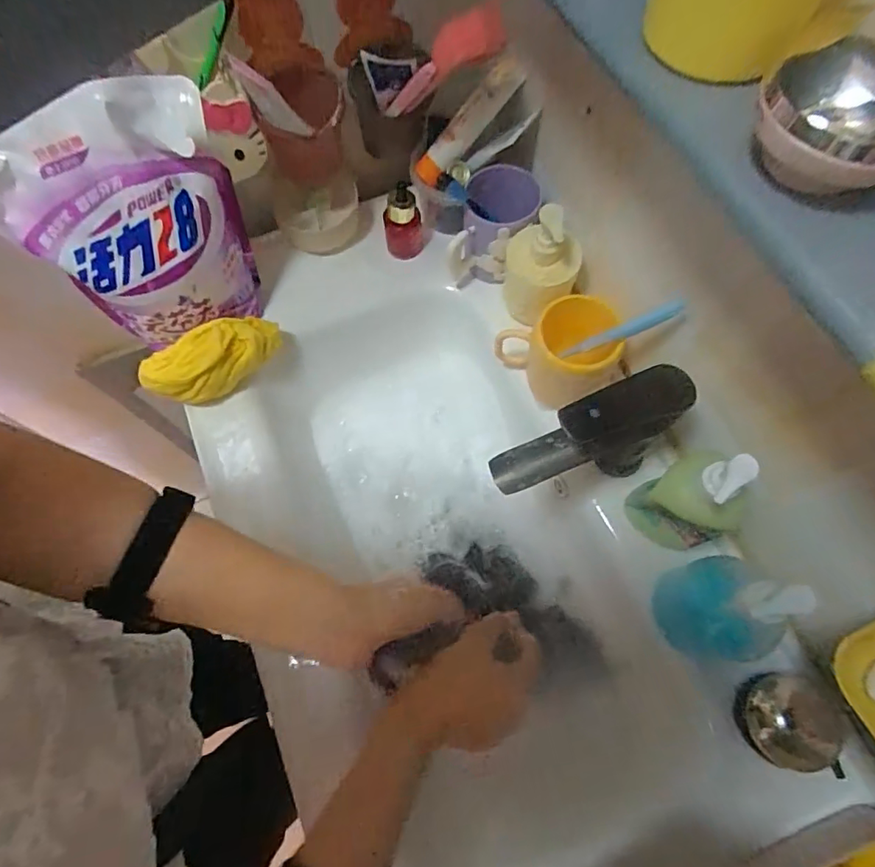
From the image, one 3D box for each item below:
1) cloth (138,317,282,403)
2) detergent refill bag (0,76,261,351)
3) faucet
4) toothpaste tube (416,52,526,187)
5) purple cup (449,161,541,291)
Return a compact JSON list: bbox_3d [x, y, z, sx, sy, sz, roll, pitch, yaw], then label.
[{"bbox_3d":[-0.244,-0.084,0.572,0.147,0.053,0.060,-35,72,-12],"label":"cloth"},{"bbox_3d":[-0.278,-0.192,0.509,0.198,0.217,0.080,-36,72,-13],"label":"detergent refill bag"},{"bbox_3d":[0.141,0.015,0.487,0.203,0.162,0.052,-24,69,-8],"label":"faucet"},{"bbox_3d":[0.033,-0.352,0.595,0.034,0.159,0.038,5,59,-44],"label":"toothpaste tube"},{"bbox_3d":[0.066,-0.233,0.616,0.088,0.116,0.084,0,68,1],"label":"purple cup"}]

